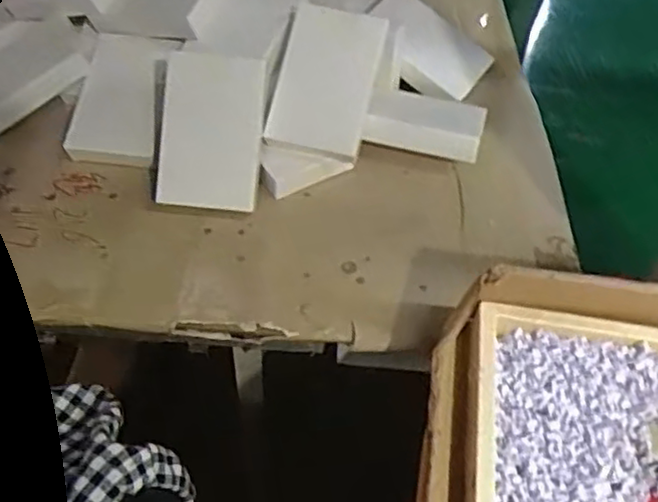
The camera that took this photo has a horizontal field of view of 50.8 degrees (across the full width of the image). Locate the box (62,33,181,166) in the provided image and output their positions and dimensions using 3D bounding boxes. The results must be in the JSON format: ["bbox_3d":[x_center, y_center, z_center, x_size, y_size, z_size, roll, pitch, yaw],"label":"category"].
[{"bbox_3d":[-0.168,-0.126,0.562,0.074,0.012,0.115,6,71,9],"label":"box"}]

